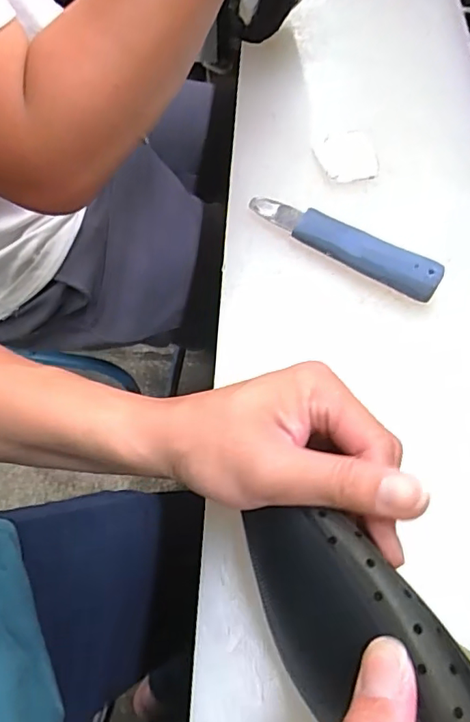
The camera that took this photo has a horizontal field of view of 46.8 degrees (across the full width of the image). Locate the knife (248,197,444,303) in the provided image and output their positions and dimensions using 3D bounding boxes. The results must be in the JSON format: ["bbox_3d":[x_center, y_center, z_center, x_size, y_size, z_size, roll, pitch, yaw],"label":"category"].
[{"bbox_3d":[0.082,-0.091,0.415,0.154,0.020,0.026,32,64,18],"label":"knife"}]

